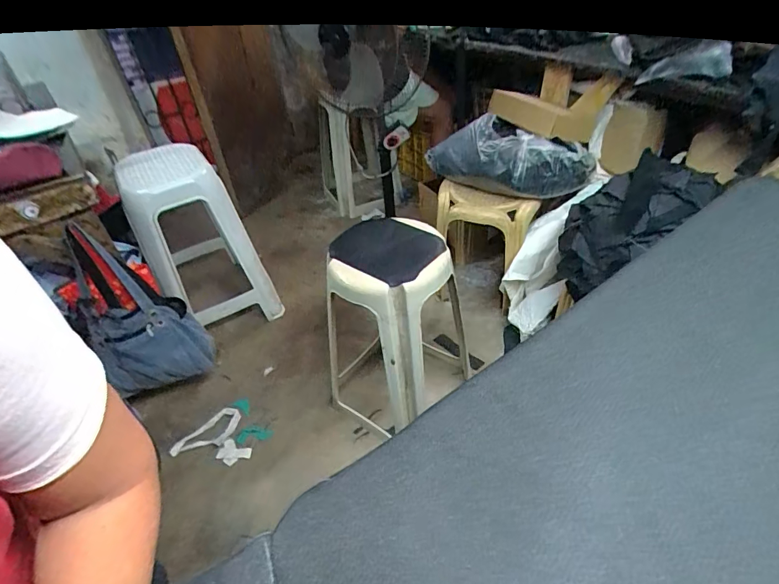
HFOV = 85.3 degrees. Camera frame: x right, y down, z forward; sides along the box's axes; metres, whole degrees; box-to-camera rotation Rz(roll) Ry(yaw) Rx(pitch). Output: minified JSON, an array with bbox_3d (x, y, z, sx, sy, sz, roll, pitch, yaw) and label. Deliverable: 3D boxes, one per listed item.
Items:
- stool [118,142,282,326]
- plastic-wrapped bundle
[{"bbox_3d":[-0.677,-0.170,1.527,0.352,0.576,0.324,-25,45,-20],"label":"stool"},{"bbox_3d":[0.346,-0.420,1.337,0.536,0.166,0.220,18,47,24],"label":"plastic-wrapped bundle"}]

